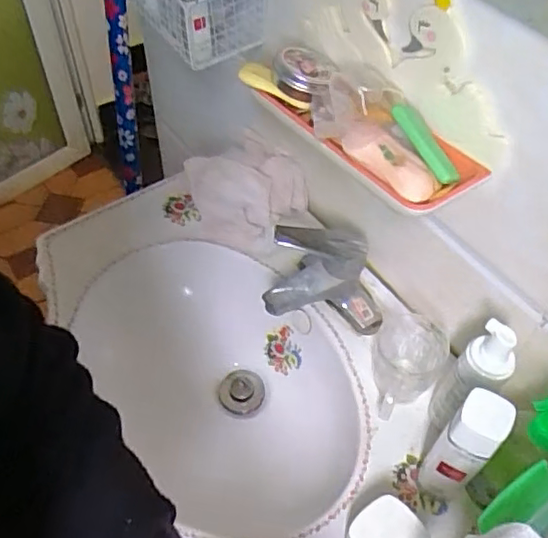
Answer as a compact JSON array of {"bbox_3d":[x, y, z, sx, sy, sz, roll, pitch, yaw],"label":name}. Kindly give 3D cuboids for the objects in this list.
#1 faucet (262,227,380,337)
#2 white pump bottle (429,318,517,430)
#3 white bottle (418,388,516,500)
[{"bbox_3d":[0.057,0.009,0.696,0.134,0.092,0.115,-2,51,-3],"label":"faucet"},{"bbox_3d":[0.189,0.107,0.572,0.048,0.163,0.047,-5,51,-6],"label":"white pump bottle"},{"bbox_3d":[0.165,0.163,0.528,0.042,0.164,0.039,29,56,21],"label":"white bottle"}]

